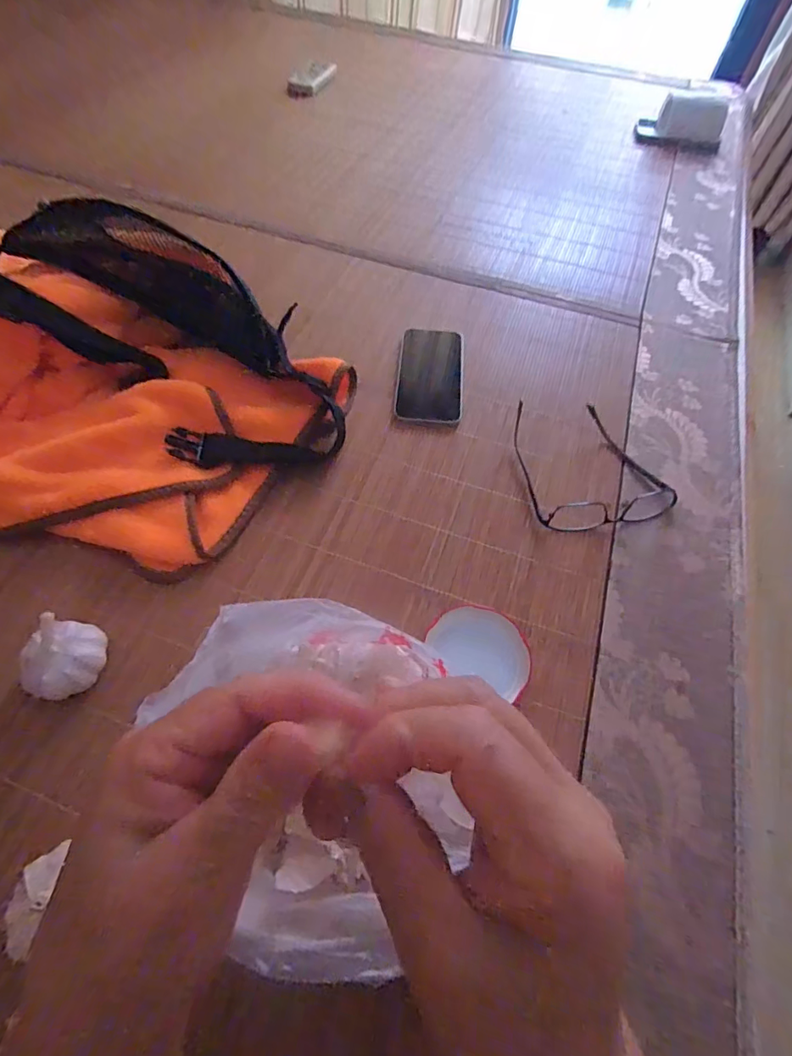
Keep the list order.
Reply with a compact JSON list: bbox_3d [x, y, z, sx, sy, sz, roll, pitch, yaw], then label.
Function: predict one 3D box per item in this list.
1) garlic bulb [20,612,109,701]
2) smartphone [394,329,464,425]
[{"bbox_3d":[-0.238,0.095,0.350,0.047,0.046,0.053,7,58,1],"label":"garlic bulb"},{"bbox_3d":[0.039,-0.175,0.548,0.071,0.004,0.147,6,58,0],"label":"smartphone"}]

